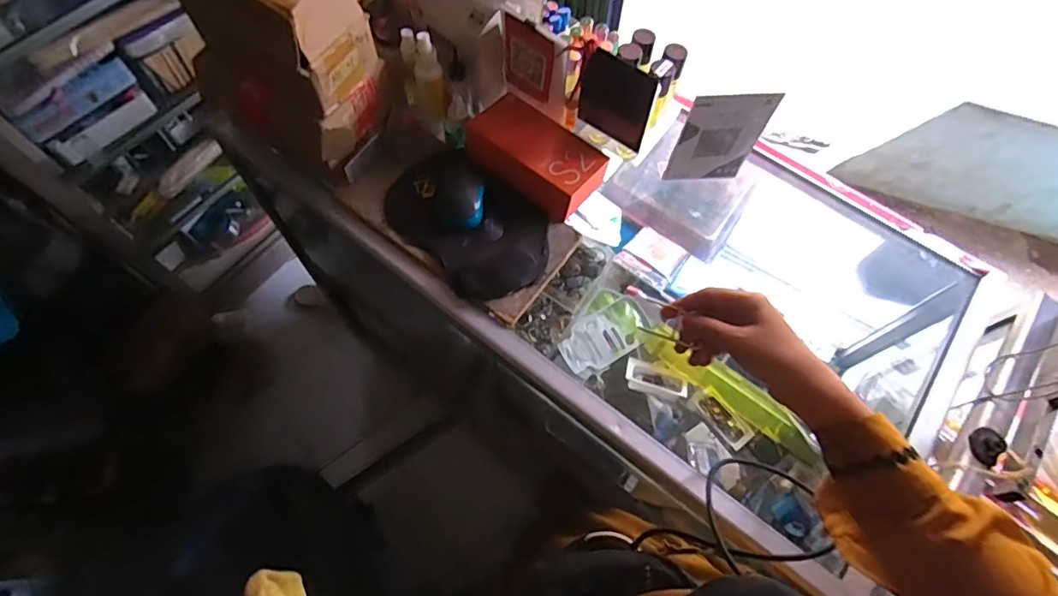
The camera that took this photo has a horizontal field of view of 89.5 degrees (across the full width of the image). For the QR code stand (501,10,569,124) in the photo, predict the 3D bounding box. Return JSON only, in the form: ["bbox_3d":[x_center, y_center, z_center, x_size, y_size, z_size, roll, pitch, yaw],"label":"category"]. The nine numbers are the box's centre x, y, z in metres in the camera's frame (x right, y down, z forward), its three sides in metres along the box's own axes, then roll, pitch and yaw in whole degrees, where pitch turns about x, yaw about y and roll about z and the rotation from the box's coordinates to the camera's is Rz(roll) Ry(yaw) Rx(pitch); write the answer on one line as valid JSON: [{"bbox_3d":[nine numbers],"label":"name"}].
[{"bbox_3d":[0.006,-0.290,0.669,0.100,0.113,0.023,39,70,14],"label":"QR code stand"}]

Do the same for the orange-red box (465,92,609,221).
[{"bbox_3d":[0.010,-0.190,0.694,0.180,0.041,0.103,38,70,14],"label":"orange-red box"}]

